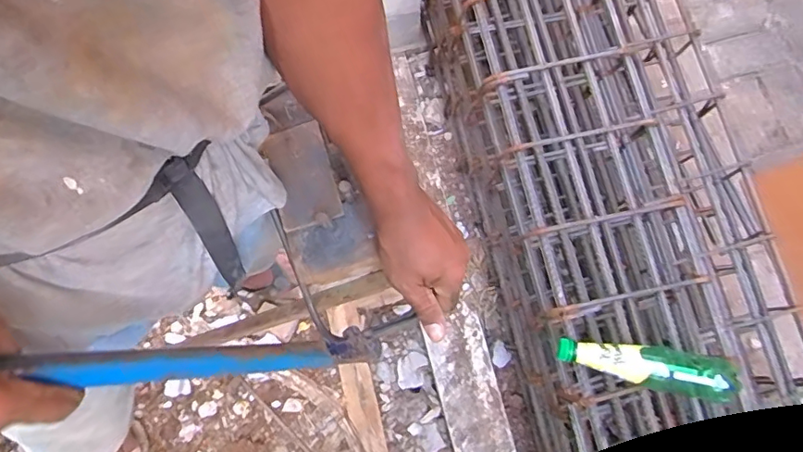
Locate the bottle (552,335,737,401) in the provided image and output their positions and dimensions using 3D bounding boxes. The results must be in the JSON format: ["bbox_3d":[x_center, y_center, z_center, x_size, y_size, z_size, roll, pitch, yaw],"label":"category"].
[{"bbox_3d":[0.339,0.190,0.714,0.226,0.057,0.060,12,79,2],"label":"bottle"}]

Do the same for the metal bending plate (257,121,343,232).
[{"bbox_3d":[-0.095,-0.047,0.491,0.058,0.005,0.091,-17,88,6],"label":"metal bending plate"}]

